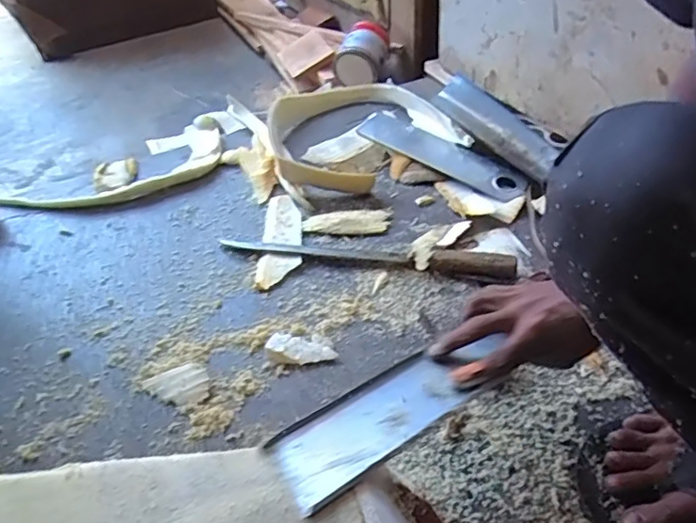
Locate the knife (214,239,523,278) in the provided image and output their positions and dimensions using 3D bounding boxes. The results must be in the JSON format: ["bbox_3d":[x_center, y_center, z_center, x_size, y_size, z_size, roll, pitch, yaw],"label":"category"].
[{"bbox_3d":[0.020,-0.019,0.796,0.419,0.022,0.053,8,40,17],"label":"knife"}]

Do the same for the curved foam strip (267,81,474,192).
[{"bbox_3d":[0.011,-0.239,1.027,0.318,0.064,0.322,-13,43,-12],"label":"curved foam strip"}]

